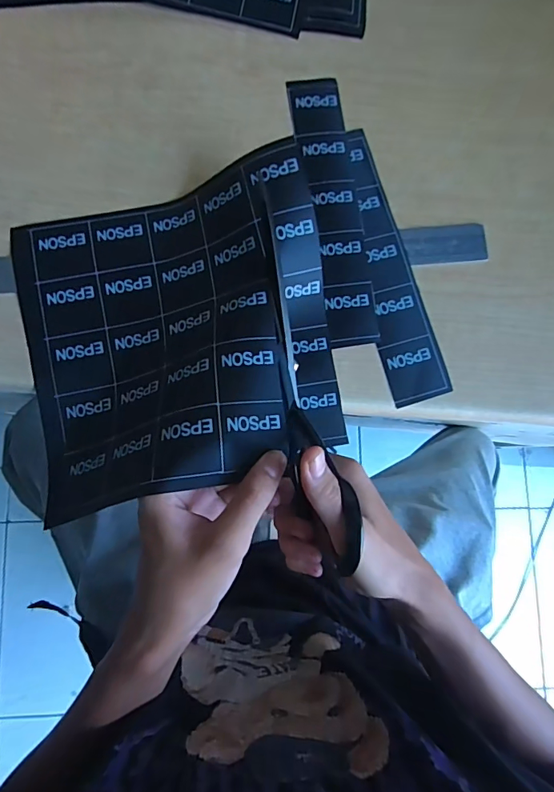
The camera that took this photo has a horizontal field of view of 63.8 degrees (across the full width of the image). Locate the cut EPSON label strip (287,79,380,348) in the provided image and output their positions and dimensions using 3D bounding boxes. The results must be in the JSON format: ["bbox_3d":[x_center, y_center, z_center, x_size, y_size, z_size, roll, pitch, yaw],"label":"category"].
[{"bbox_3d":[0.043,-0.140,0.328,0.038,0.004,0.206,-8,84,-4],"label":"cut EPSON label strip"}]

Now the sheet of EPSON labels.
[{"bbox_3d":[-0.066,-0.042,0.286,0.206,0.053,0.194,-13,84,-5],"label":"sheet of EPSON labels"}]

